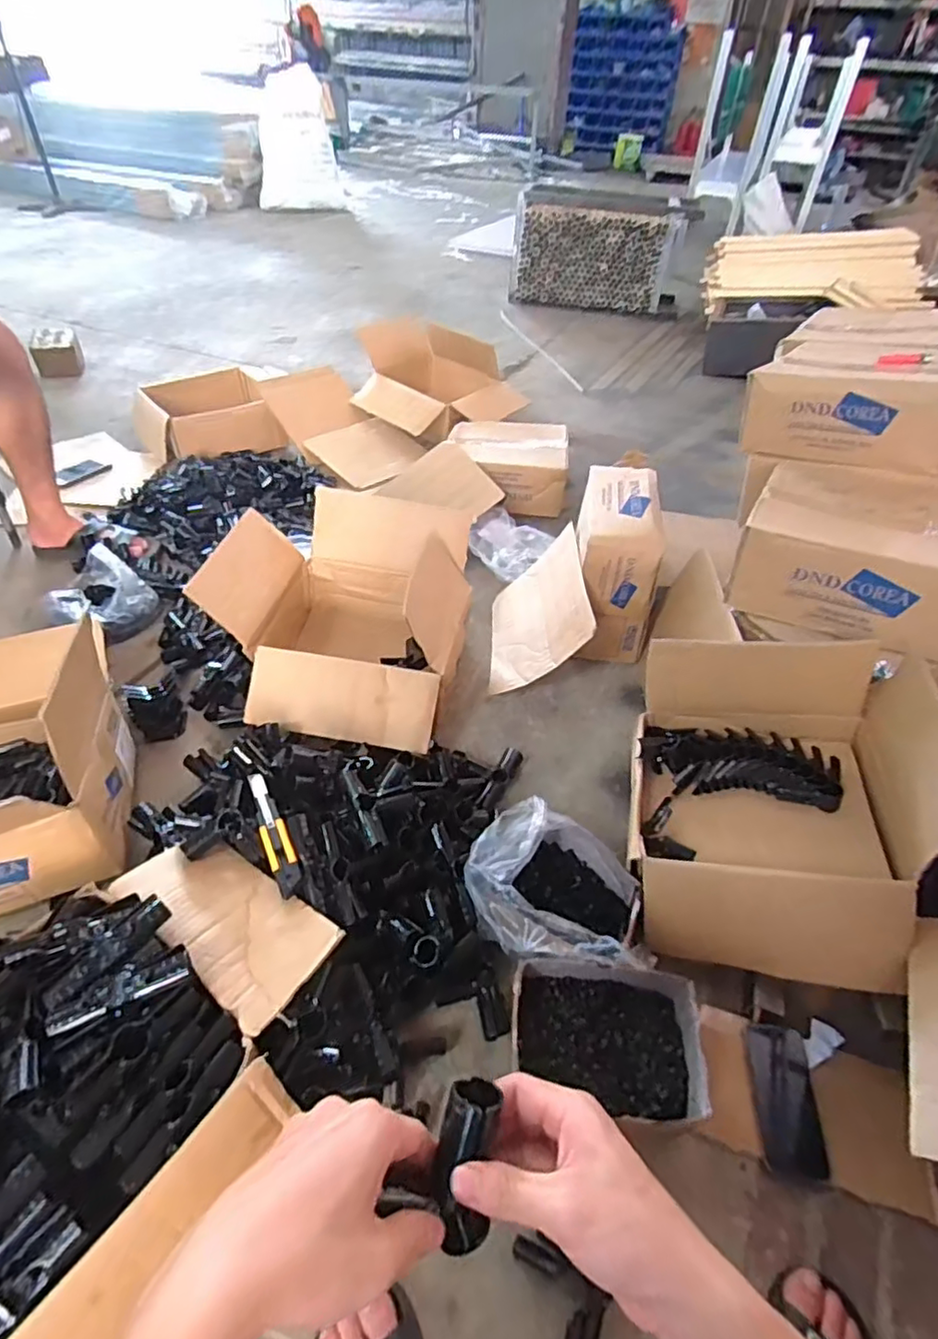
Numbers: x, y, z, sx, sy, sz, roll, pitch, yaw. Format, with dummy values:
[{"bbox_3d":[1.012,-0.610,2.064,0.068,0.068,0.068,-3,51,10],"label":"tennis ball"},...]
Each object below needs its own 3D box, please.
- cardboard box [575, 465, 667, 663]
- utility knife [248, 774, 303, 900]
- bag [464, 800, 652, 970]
[{"bbox_3d":[0.293,-0.234,1.274,0.146,0.270,0.355,7,44,3],"label":"cardboard box"},{"bbox_3d":[-0.255,0.209,0.806,0.035,0.017,0.193,-18,48,-21],"label":"utility knife"},{"bbox_3d":[0.113,0.289,0.821,0.230,0.123,0.198,7,44,3],"label":"bag"}]

